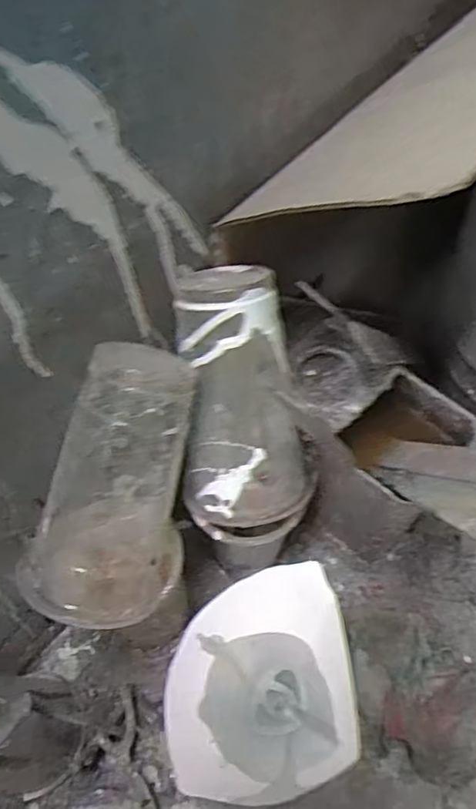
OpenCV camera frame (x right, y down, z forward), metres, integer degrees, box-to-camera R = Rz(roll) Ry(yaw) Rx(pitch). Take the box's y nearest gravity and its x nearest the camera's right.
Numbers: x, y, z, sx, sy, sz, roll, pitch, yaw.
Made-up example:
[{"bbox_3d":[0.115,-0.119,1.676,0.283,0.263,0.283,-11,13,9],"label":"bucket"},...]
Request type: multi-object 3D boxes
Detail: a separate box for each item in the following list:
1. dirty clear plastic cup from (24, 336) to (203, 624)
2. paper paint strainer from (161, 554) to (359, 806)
[{"bbox_3d":[-0.074,0.051,0.380,0.083,0.165,0.086,20,25,14],"label":"dirty clear plastic cup"},{"bbox_3d":[0.013,0.176,0.390,0.107,0.079,0.120,-7,60,-1],"label":"paper paint strainer"}]

